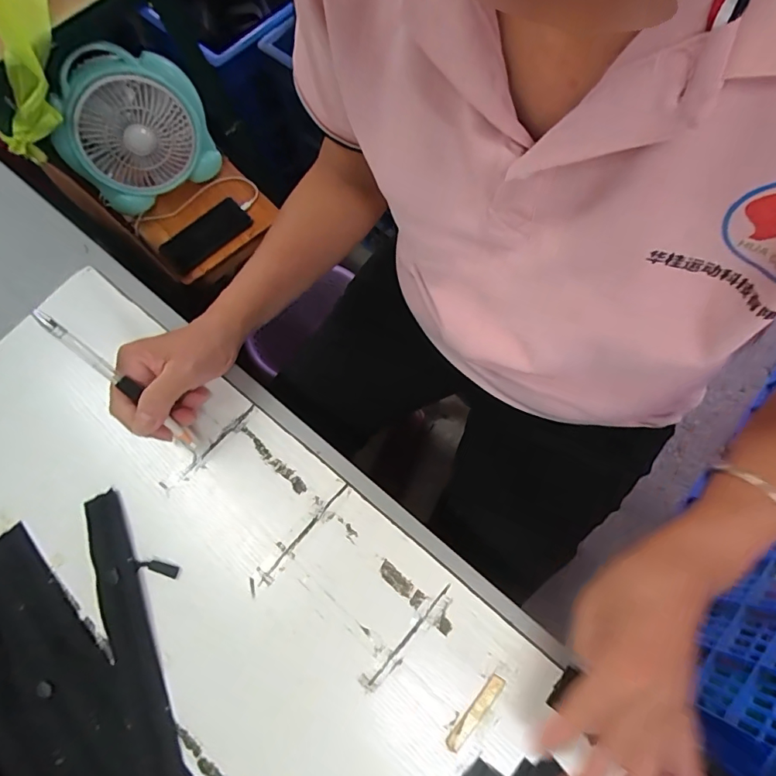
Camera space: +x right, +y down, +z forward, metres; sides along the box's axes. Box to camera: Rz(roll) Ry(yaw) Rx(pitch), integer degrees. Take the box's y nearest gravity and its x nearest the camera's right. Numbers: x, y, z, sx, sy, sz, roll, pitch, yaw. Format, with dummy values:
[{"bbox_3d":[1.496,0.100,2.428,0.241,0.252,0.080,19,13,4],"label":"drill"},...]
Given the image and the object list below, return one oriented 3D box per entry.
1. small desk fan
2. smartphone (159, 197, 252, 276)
[{"bbox_3d":[-0.428,-0.433,0.808,0.239,0.238,0.077,-34,72,-8],"label":"small desk fan"},{"bbox_3d":[-0.344,-0.287,0.872,0.081,0.017,0.174,42,71,5],"label":"smartphone"}]

